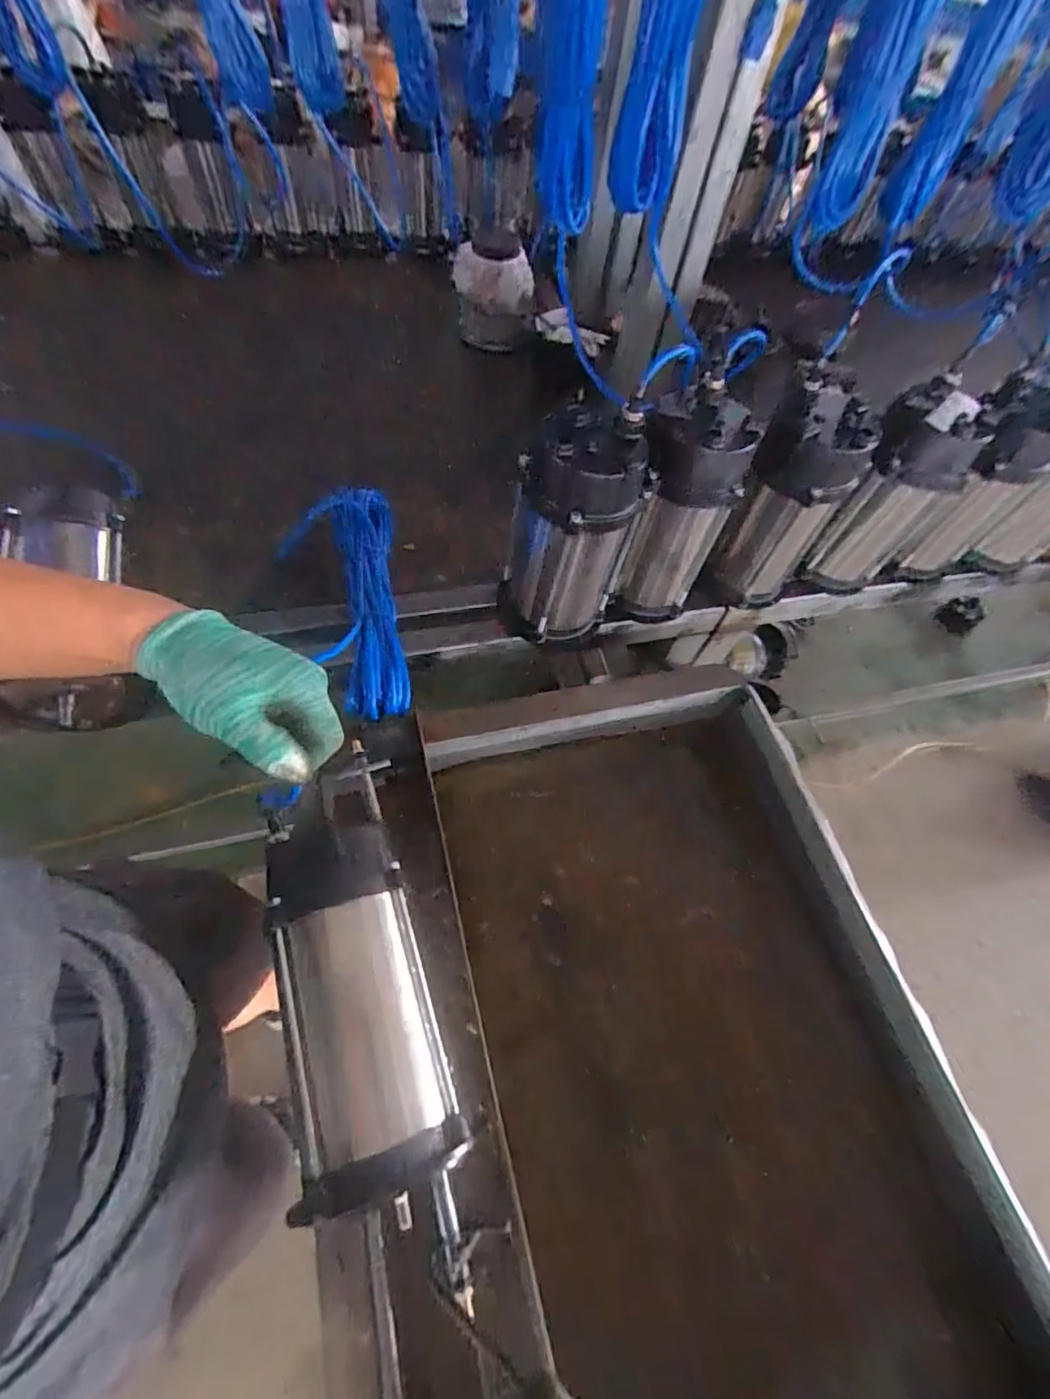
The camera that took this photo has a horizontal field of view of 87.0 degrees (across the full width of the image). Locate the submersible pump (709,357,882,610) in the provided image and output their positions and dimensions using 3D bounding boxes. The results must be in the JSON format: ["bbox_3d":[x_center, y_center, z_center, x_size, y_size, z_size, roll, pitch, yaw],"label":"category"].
[{"bbox_3d":[0.325,-0.241,0.697,0.116,0.253,0.115,31,62,10],"label":"submersible pump"}]

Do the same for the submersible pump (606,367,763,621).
[{"bbox_3d":[0.178,-0.217,0.663,0.108,0.242,0.120,22,61,6],"label":"submersible pump"}]

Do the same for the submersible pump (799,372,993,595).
[{"bbox_3d":[0.475,-0.255,0.731,0.107,0.247,0.122,40,64,15],"label":"submersible pump"}]

